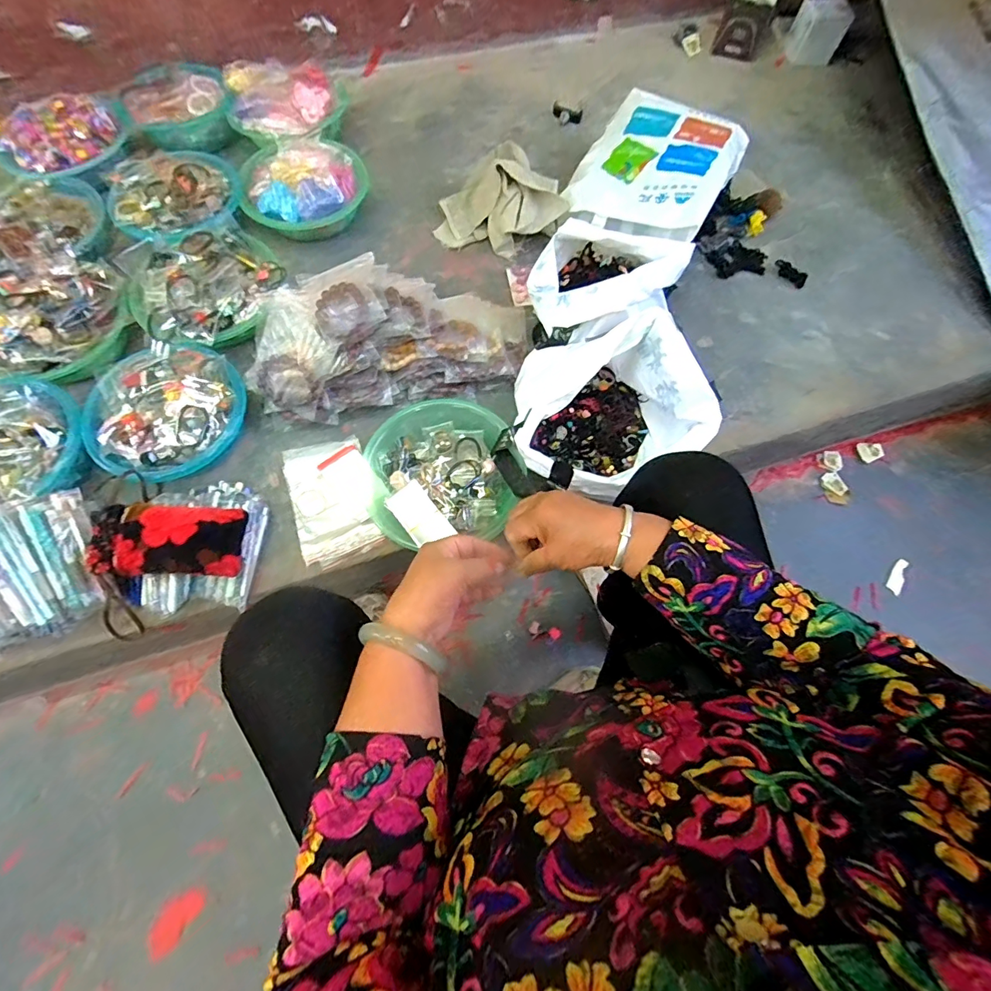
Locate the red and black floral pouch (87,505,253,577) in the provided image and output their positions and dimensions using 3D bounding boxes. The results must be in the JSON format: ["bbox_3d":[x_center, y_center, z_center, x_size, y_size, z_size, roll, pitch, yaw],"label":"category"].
[{"bbox_3d":[-0.440,0.060,0.610,0.178,0.046,0.094,-3,69,-2],"label":"red and black floral pouch"}]

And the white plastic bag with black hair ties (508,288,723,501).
[{"bbox_3d":[0.150,-0.139,0.689,0.260,0.201,0.313,-7,69,-4],"label":"white plastic bag with black hair ties"}]

